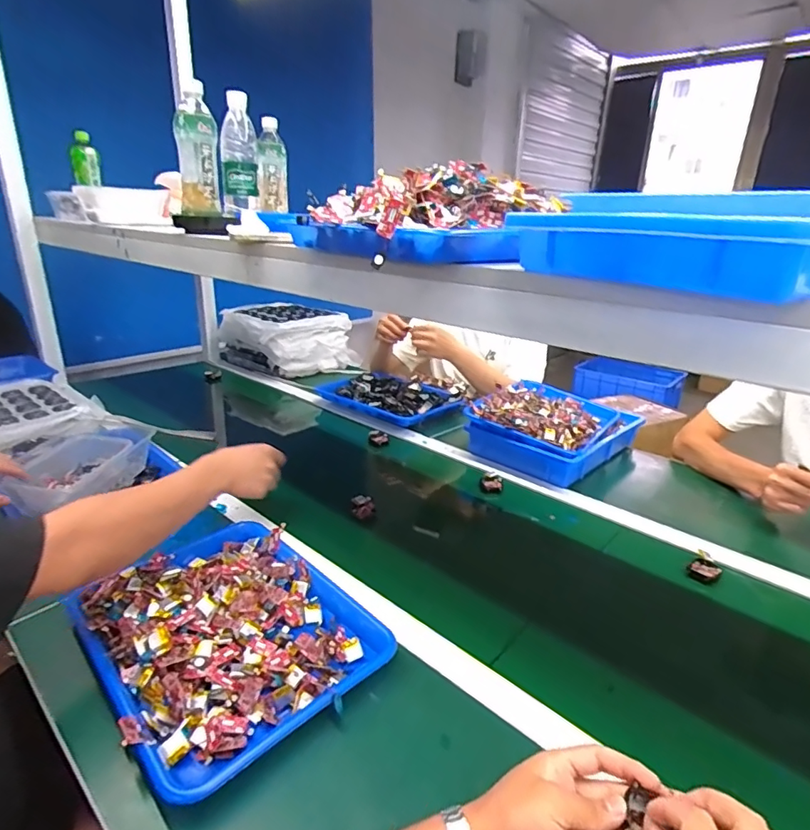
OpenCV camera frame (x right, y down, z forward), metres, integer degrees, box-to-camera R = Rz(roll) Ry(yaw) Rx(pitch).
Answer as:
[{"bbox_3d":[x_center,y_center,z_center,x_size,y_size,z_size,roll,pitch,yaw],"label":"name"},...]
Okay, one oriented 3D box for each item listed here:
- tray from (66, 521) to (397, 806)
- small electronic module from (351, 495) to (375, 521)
[{"bbox_3d":[-0.201,0.234,0.585,0.333,0.048,0.262,21,28,36],"label":"tray"},{"bbox_3d":[-0.069,0.154,0.860,0.037,0.025,0.035,0,22,-9],"label":"small electronic module"}]

